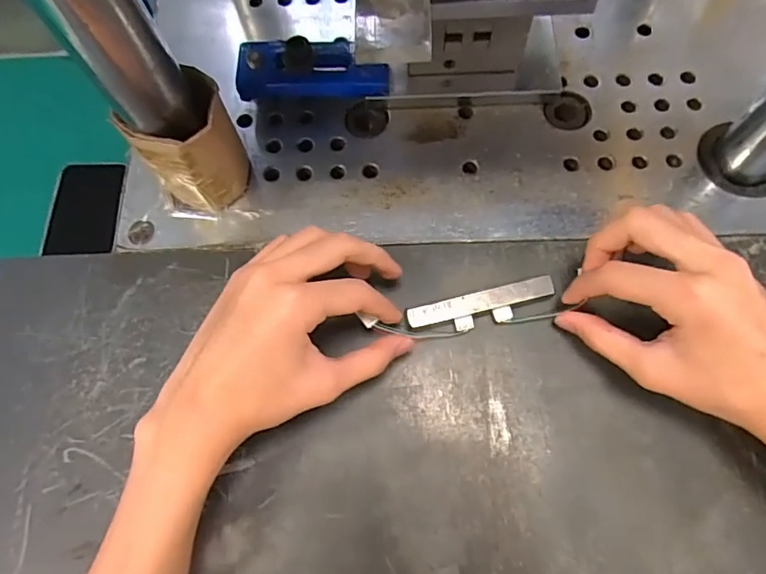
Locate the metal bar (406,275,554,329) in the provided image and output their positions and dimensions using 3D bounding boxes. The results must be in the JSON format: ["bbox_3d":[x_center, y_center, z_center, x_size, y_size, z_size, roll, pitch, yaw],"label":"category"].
[{"bbox_3d":[0.064,0.011,0.342,0.095,0.014,0.013,-13,72,-2],"label":"metal bar"}]

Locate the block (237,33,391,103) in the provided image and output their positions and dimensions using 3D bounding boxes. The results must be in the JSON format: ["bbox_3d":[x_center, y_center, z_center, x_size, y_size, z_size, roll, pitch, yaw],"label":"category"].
[{"bbox_3d":[-0.052,-0.158,0.387,0.110,0.050,0.024,0,72,2],"label":"block"}]

